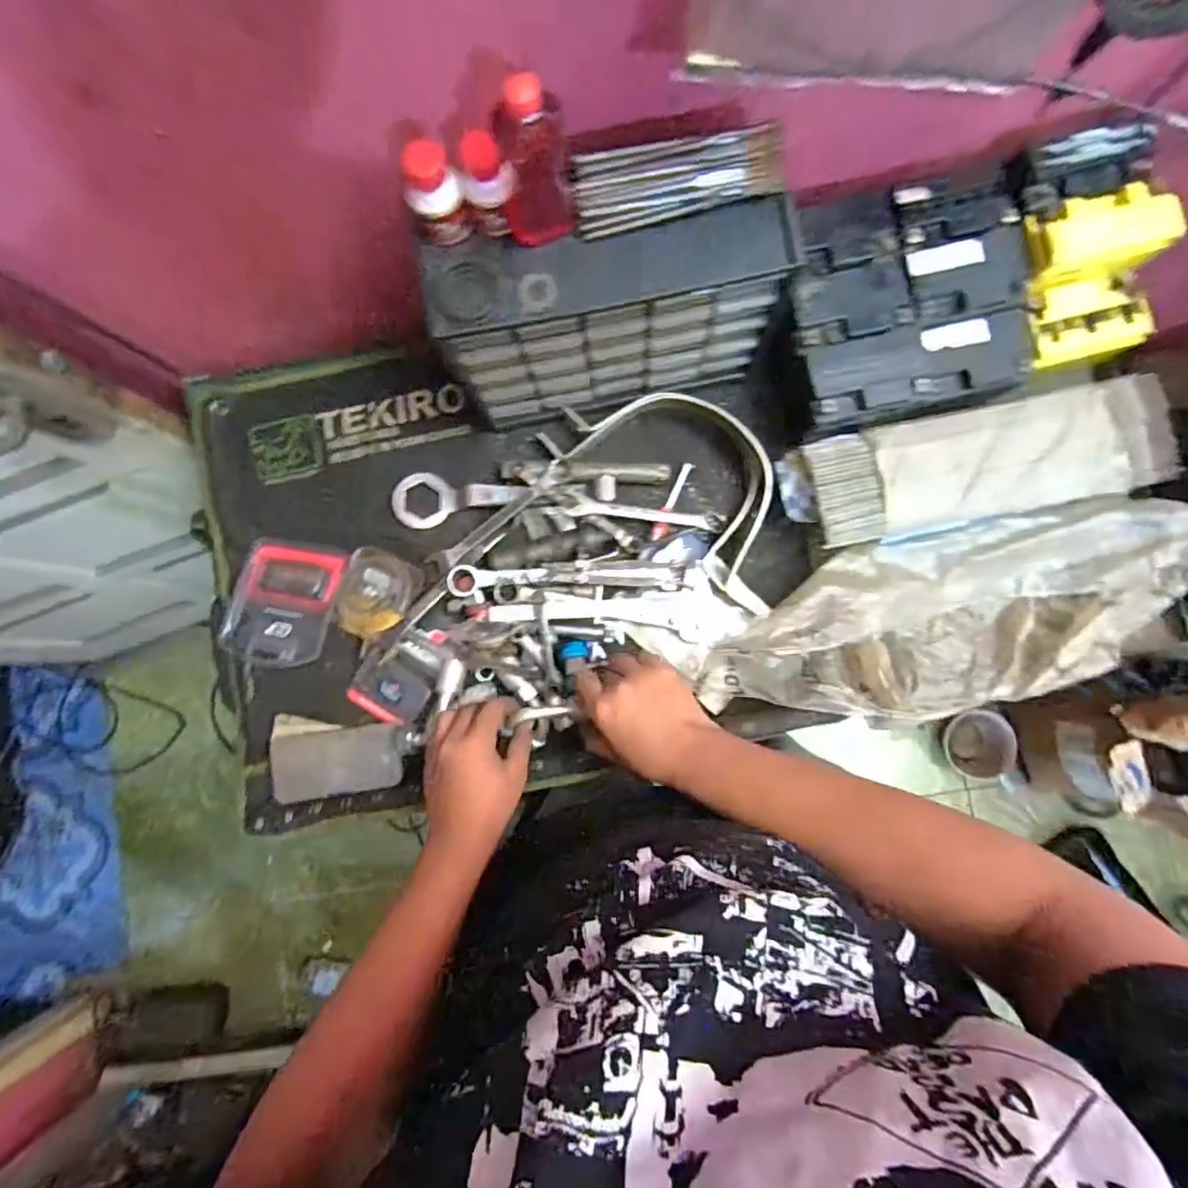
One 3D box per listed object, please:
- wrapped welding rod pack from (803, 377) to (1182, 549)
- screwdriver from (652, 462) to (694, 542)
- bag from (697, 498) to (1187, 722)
[{"bbox_3d":[0.384,-0.129,0.593,0.340,0.032,0.105,-11,85,2],"label":"wrapped welding rod pack"},{"bbox_3d":[0.086,-0.101,0.669,0.018,0.012,0.092,21,86,4],"label":"screwdriver"},{"bbox_3d":[0.351,0.023,0.600,0.478,0.090,0.169,-12,85,1],"label":"bag"}]

